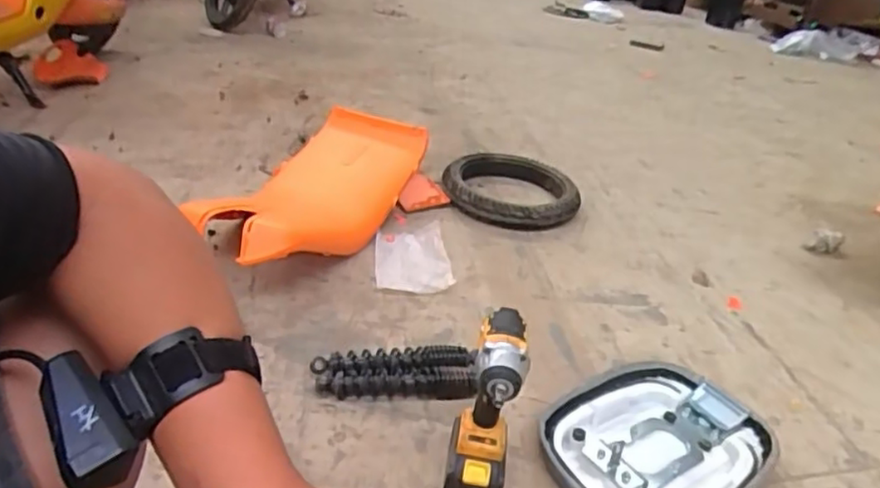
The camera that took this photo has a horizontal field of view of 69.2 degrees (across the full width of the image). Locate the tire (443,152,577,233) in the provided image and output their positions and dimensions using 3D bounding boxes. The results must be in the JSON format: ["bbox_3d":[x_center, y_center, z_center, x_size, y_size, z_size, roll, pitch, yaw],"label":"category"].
[{"bbox_3d":[0.194,-0.154,1.745,0.363,0.062,0.344,9,32,3],"label":"tire"}]

